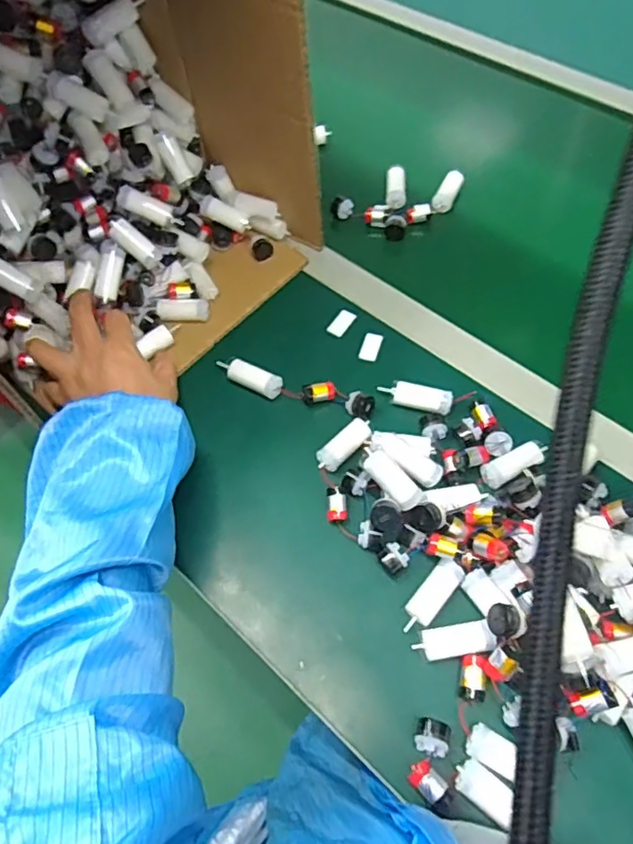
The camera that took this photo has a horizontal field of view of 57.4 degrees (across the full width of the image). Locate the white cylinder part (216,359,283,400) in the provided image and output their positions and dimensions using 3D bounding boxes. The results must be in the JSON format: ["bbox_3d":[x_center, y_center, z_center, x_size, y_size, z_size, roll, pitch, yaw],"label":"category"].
[{"bbox_3d":[-0.062,-0.042,0.521,0.070,0.015,0.020,25,65,16],"label":"white cylinder part"}]

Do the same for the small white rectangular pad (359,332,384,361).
[{"bbox_3d":[0.053,-0.072,0.552,0.018,0.004,0.031,15,63,11],"label":"small white rectangular pad"}]

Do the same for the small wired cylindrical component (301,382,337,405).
[{"bbox_3d":[0.002,-0.026,0.511,0.031,0.012,0.015,-18,62,-7],"label":"small wired cylindrical component"}]

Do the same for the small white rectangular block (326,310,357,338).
[{"bbox_3d":[0.025,-0.097,0.571,0.019,0.004,0.032,29,66,18],"label":"small white rectangular block"}]

